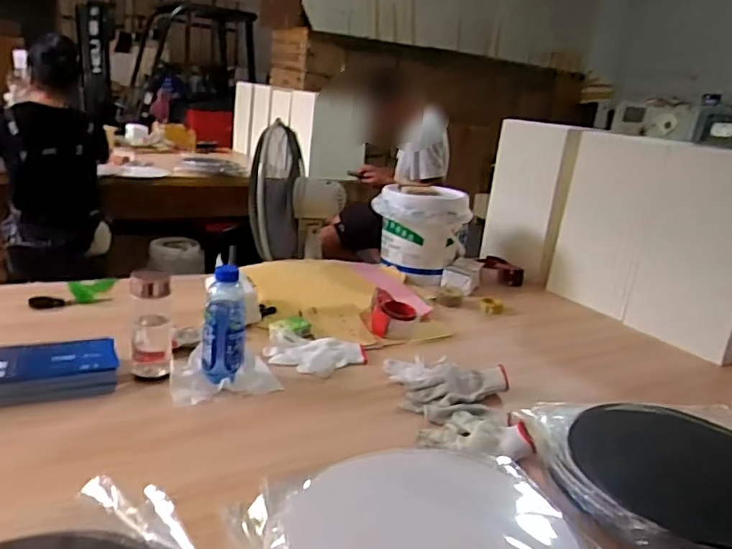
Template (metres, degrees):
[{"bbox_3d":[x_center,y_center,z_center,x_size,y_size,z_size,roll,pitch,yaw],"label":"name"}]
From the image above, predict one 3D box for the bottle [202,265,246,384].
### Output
[{"bbox_3d":[-0.242,0.085,0.987,0.072,0.185,0.079,2,18,-14],"label":"bottle"}]

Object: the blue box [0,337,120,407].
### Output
[{"bbox_3d":[-0.542,0.159,0.919,0.266,0.050,0.127,-4,20,-30],"label":"blue box"}]

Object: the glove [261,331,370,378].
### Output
[{"bbox_3d":[-0.101,0.155,1.127,0.191,0.021,0.128,8,18,6],"label":"glove"}]

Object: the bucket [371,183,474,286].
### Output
[{"bbox_3d":[0.160,-0.126,1.681,0.230,0.235,0.205,18,21,33],"label":"bucket"}]

